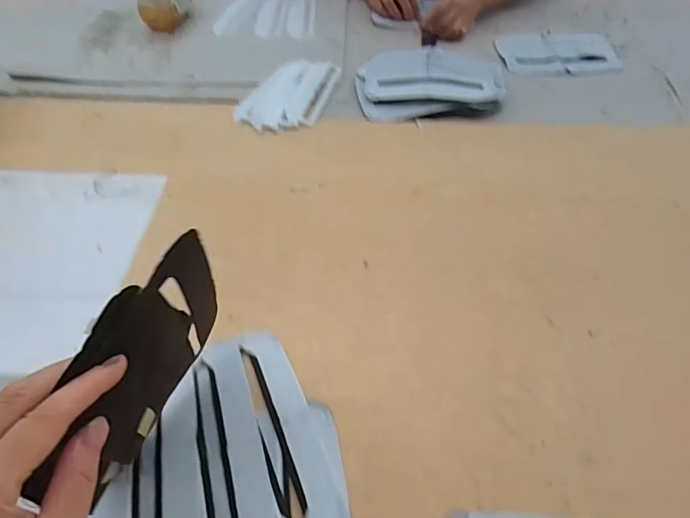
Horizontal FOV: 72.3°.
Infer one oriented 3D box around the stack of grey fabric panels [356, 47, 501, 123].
[{"bbox_3d":[0.132,-0.282,0.742,0.220,0.030,0.172,1,52,1],"label":"stack of grey fabric panels"}]

